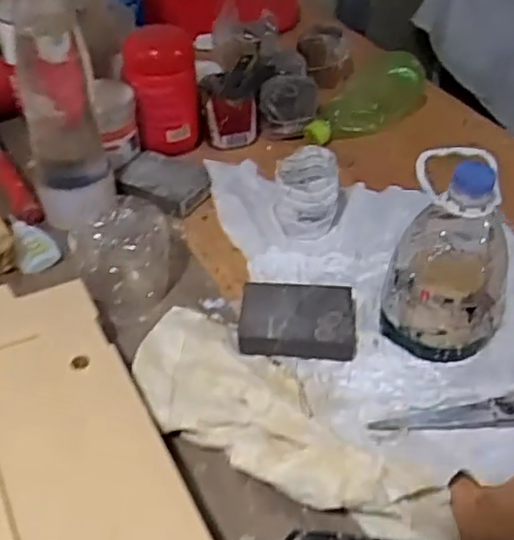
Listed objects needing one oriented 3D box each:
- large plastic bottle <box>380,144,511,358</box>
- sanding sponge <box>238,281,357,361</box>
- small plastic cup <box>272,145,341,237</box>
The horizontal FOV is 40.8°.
[{"bbox_3d":[0.164,-0.013,0.586,0.095,0.158,0.100,14,42,15],"label":"large plastic bottle"},{"bbox_3d":[0.036,0.043,0.622,0.101,0.030,0.075,4,40,4],"label":"sanding sponge"},{"bbox_3d":[0.051,-0.077,0.725,0.064,0.089,0.063,0,40,0],"label":"small plastic cup"}]

